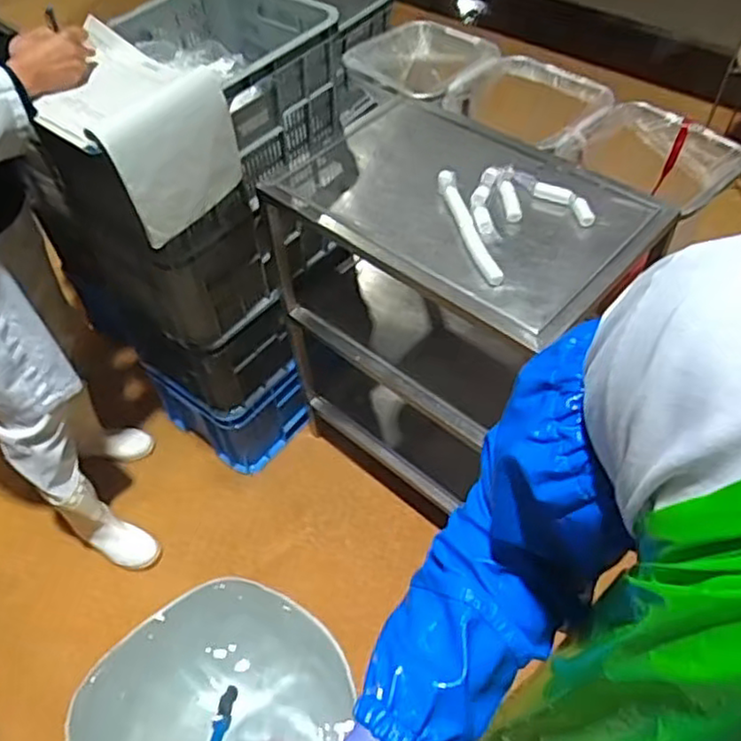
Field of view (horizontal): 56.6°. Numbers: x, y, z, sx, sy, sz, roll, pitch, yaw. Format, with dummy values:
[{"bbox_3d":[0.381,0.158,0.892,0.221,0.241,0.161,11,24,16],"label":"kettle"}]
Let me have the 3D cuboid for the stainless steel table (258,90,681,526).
[{"bbox_3d":[0.174,-0.099,1.472,0.635,0.719,0.453,34,60,27],"label":"stainless steel table"}]

